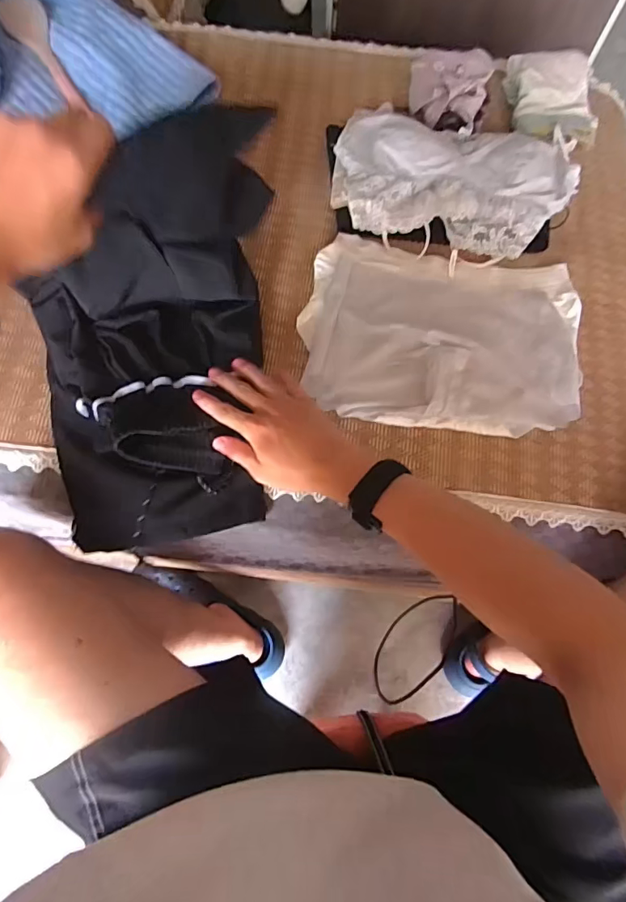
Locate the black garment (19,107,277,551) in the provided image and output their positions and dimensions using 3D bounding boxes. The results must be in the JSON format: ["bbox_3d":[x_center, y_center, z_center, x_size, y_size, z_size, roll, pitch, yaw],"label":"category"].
[{"bbox_3d":[-0.156,-0.085,0.445,0.257,0.251,0.283,-10,70,-7],"label":"black garment"}]

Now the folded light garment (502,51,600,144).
[{"bbox_3d":[0.358,-0.524,0.702,0.115,0.051,0.118,-7,70,-5],"label":"folded light garment"}]

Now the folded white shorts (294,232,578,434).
[{"bbox_3d":[0.160,-0.143,0.584,0.331,0.038,0.246,10,69,1],"label":"folded white shorts"}]

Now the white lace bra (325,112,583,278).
[{"bbox_3d":[0.181,-0.346,0.623,0.302,0.072,0.182,1,69,-2],"label":"white lace bra"}]

